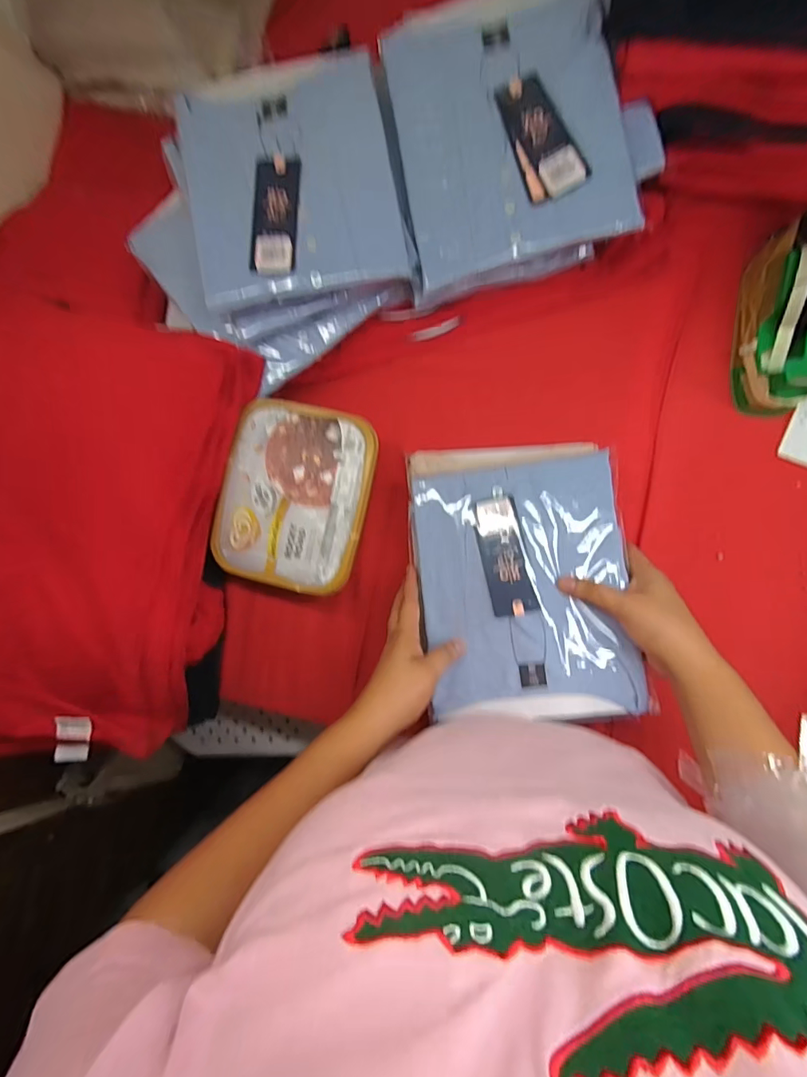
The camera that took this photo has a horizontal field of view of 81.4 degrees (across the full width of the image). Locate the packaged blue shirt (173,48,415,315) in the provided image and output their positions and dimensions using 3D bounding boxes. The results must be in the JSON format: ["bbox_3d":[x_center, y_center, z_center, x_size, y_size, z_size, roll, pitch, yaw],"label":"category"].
[{"bbox_3d":[-0.118,-0.376,0.489,0.211,0.024,0.250,-11,83,5],"label":"packaged blue shirt"}]

